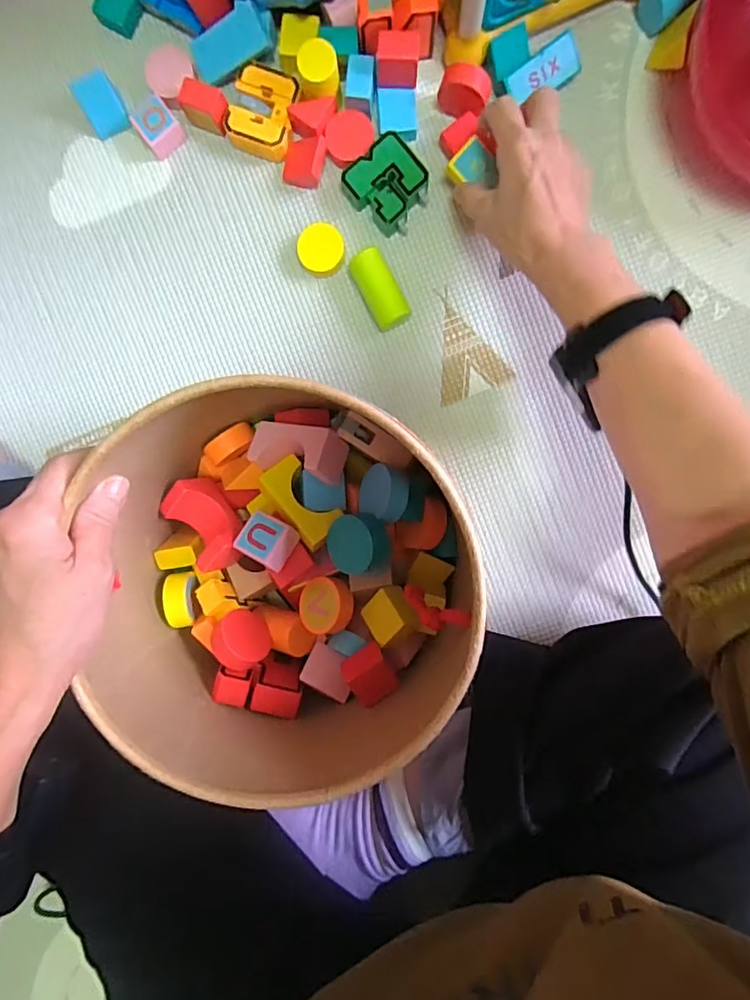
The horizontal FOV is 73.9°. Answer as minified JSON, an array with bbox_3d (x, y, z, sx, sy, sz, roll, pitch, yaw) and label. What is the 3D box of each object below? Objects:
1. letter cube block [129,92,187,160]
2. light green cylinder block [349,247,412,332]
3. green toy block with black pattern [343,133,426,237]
[{"bbox_3d":[-0.180,-0.312,0.418,0.031,0.025,0.030,-34,92,6],"label":"letter cube block"},{"bbox_3d":[0.004,-0.176,0.420,0.027,0.031,0.065,-29,92,6],"label":"light green cylinder block"},{"bbox_3d":[0.012,-0.261,0.415,0.055,0.024,0.057,-44,91,6],"label":"green toy block with black pattern"}]

